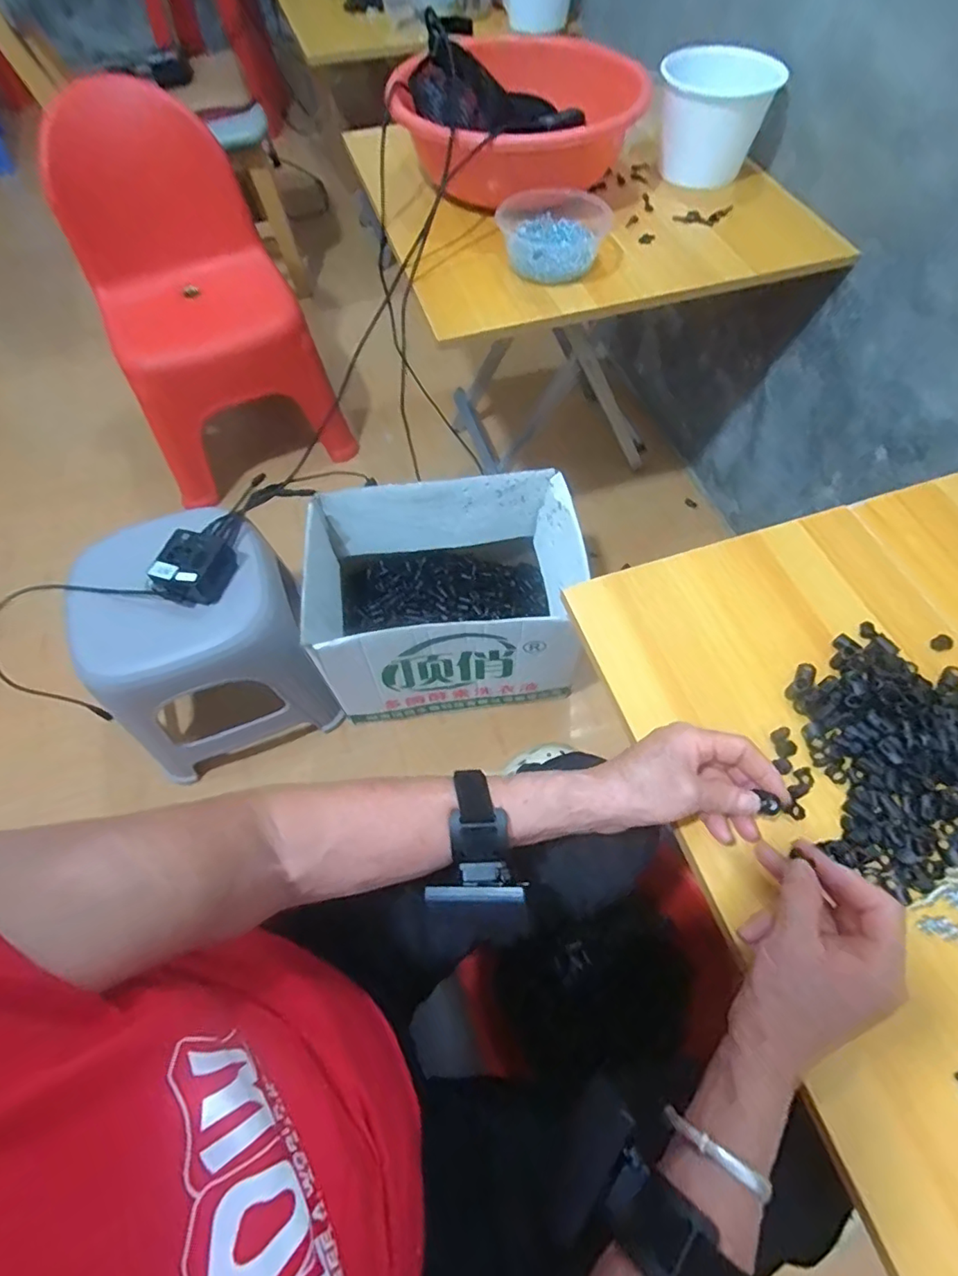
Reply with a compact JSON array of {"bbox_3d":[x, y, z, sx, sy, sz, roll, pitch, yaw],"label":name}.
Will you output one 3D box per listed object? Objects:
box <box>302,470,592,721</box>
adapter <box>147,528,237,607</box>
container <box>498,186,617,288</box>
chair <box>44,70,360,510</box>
[{"bbox_3d":[-0.045,-0.065,0.905,0.385,0.249,0.282,-8,61,-4],"label":"box"},{"bbox_3d":[-0.370,-0.095,0.725,0.084,0.050,0.090,16,63,10],"label":"adapter"},{"bbox_3d":[0.097,-0.534,0.735,0.145,0.054,0.152,8,62,5],"label":"container"},{"bbox_3d":[-0.532,-0.651,1.084,0.383,0.573,0.375,-19,63,-10],"label":"chair"}]

